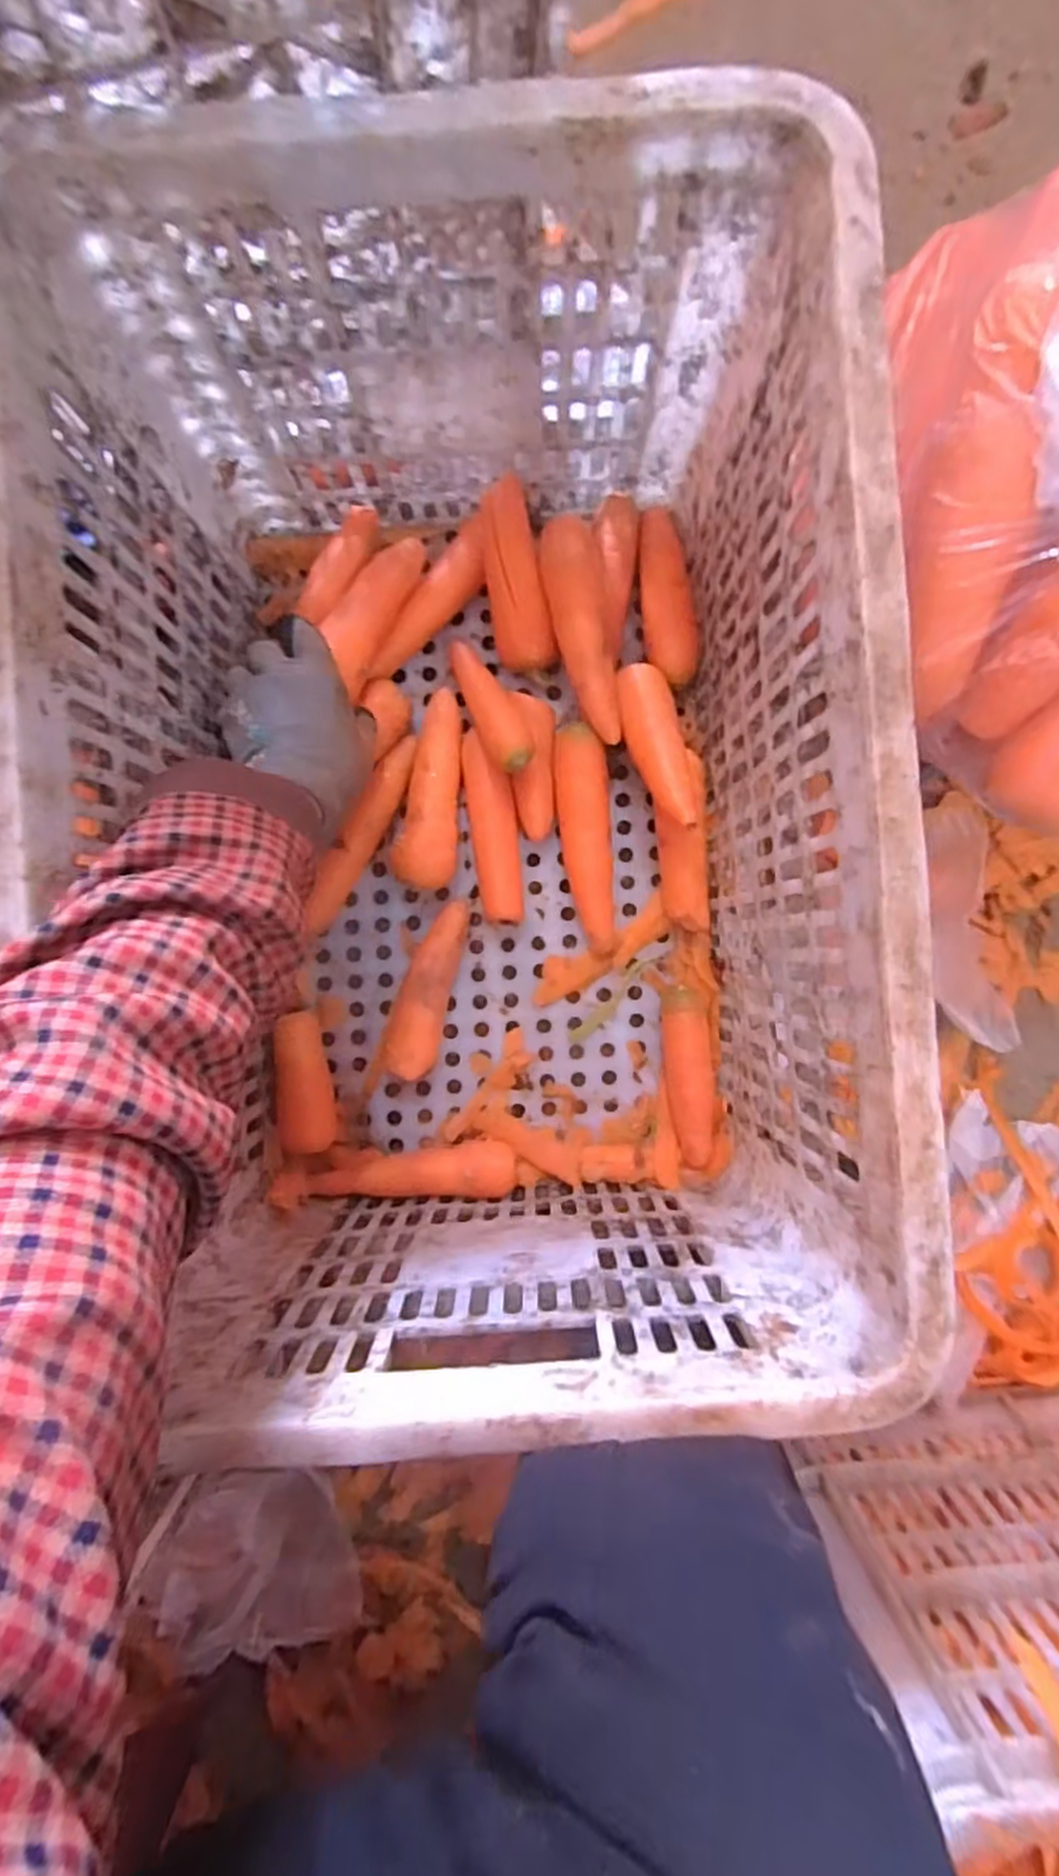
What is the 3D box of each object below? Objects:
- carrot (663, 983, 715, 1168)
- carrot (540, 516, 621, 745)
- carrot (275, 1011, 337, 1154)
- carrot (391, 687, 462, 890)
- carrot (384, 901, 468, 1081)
[{"bbox_3d":[0.114,0.097,0.538,0.032,0.027,0.123,-5,91,-2],"label":"carrot"},{"bbox_3d":[0.034,-0.203,0.504,0.037,0.029,0.143,-8,91,0],"label":"carrot"},{"bbox_3d":[-0.156,0.099,0.531,0.035,0.039,0.093,-8,91,-2],"label":"carrot"},{"bbox_3d":[-0.067,-0.103,0.536,0.040,0.043,0.136,6,90,-2],"label":"carrot"},{"bbox_3d":[-0.073,0.035,0.532,0.038,0.038,0.122,14,90,-2],"label":"carrot"}]

